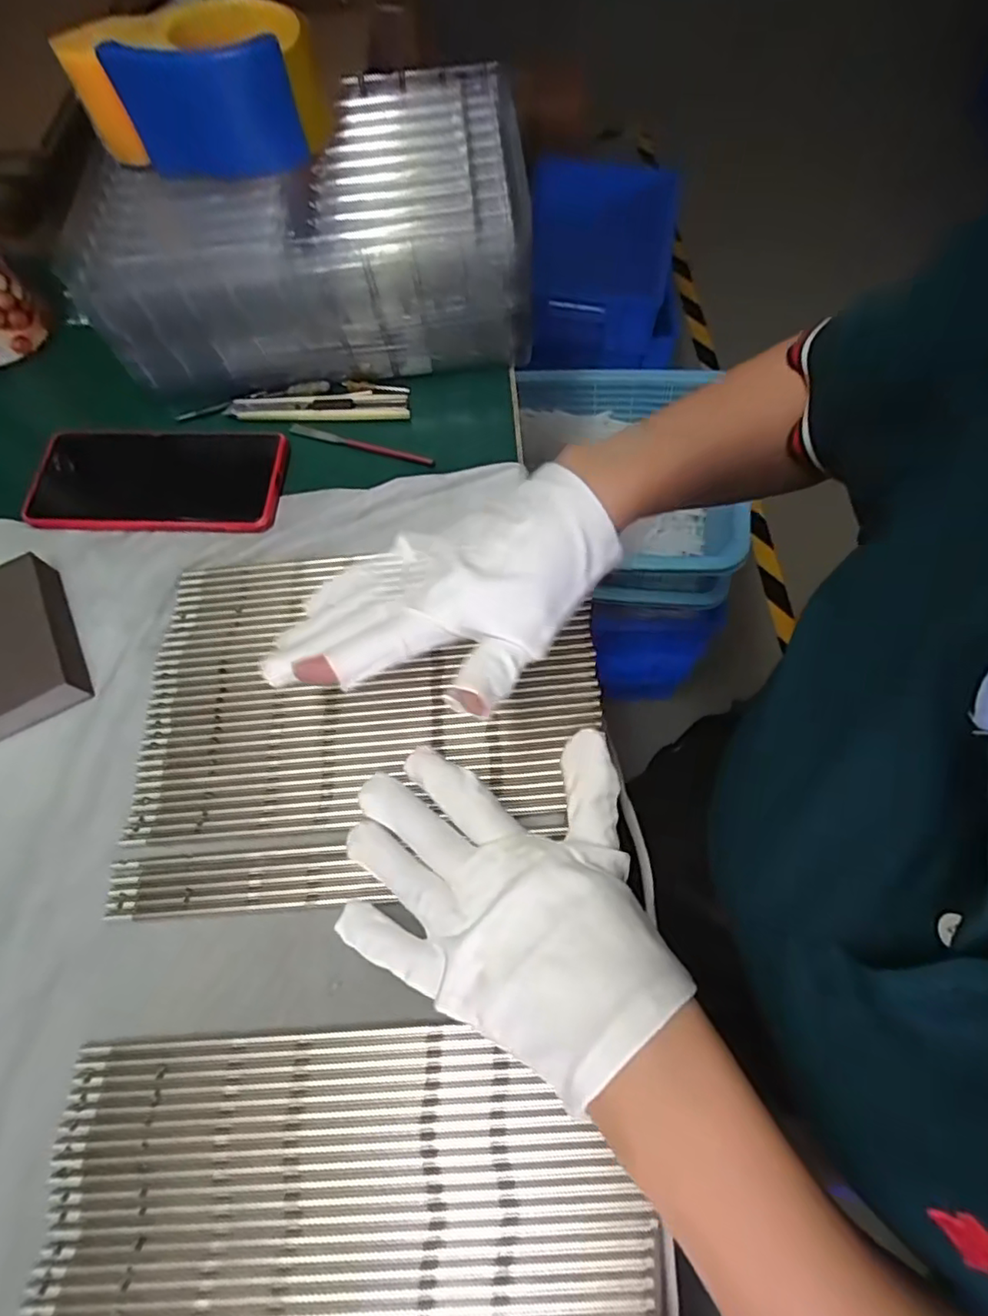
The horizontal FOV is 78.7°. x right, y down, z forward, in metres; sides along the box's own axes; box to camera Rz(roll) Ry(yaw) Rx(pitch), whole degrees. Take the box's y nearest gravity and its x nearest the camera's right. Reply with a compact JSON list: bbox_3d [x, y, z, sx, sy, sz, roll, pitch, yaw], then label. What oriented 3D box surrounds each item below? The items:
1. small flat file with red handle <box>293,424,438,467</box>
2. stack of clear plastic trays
[{"bbox_3d":[-0.093,-0.150,0.421,0.108,0.005,0.007,17,69,10],"label":"small flat file with red handle"},{"bbox_3d":[-0.125,-0.294,0.429,0.284,0.100,0.174,-7,67,0],"label":"stack of clear plastic trays"}]

